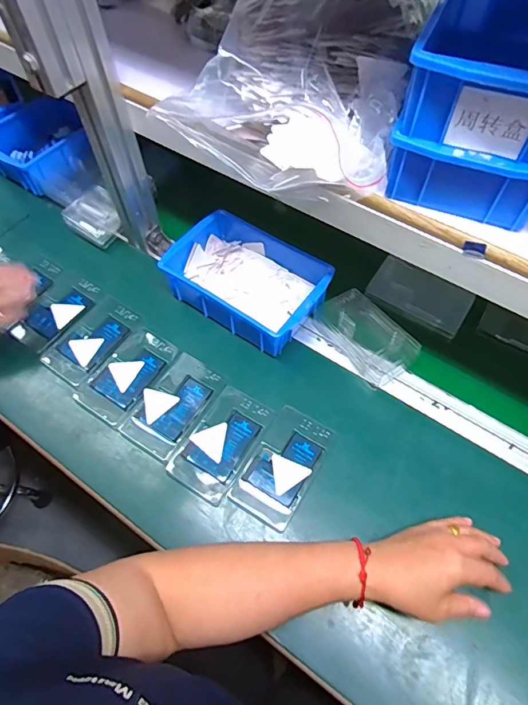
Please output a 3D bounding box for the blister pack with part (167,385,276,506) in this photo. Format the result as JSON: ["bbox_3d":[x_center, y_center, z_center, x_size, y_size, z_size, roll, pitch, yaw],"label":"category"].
[{"bbox_3d":[-0.048,0.105,0.522,0.073,0.014,0.127,29,63,16],"label":"blister pack with part"}]

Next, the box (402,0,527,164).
[{"bbox_3d":[0.196,-0.238,0.354,0.132,0.064,0.202,20,61,11],"label":"box"}]

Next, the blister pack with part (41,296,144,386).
[{"bbox_3d":[-0.228,-0.018,0.592,0.073,0.009,0.127,33,64,18],"label":"blister pack with part"}]

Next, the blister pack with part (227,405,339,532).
[{"bbox_3d":[0.024,0.126,0.504,0.071,0.008,0.129,29,63,16],"label":"blister pack with part"}]

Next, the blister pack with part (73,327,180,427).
[{"bbox_3d":[-0.171,0.027,0.566,0.070,0.014,0.128,30,64,16],"label":"blister pack with part"}]

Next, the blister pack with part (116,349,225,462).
[{"bbox_3d":[-0.109,0.061,0.539,0.075,0.011,0.123,30,64,16],"label":"blister pack with part"}]

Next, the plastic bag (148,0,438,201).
[{"bbox_3d":[0.028,-0.248,0.405,0.199,0.112,0.195,14,60,8],"label":"plastic bag"}]

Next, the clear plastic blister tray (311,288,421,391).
[{"bbox_3d":[0.133,-0.024,0.584,0.081,0.019,0.133,-37,69,-6],"label":"clear plastic blister tray"}]

